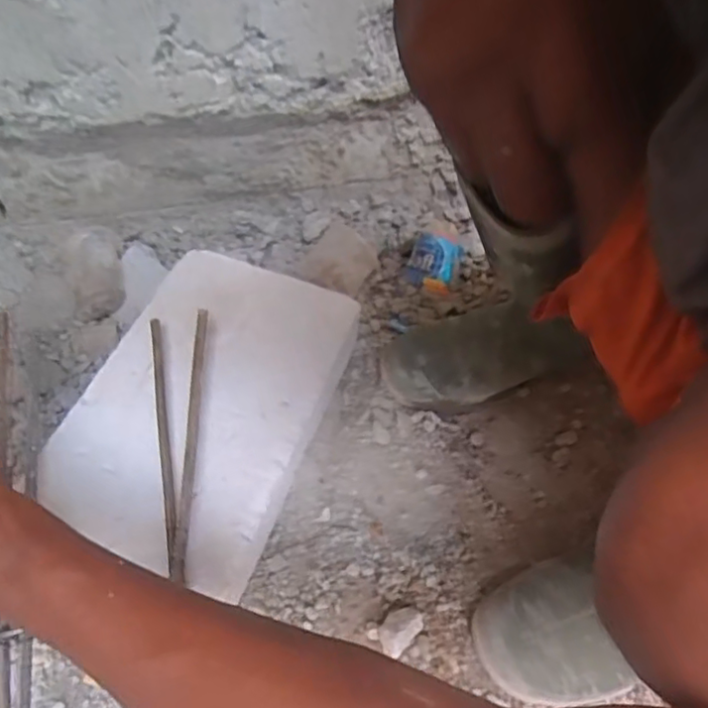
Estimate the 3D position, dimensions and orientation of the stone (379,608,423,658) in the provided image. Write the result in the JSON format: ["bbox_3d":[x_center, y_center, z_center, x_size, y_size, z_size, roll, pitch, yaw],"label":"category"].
[{"bbox_3d":[0.040,0.234,0.531,0.027,0.022,0.038,40,64,19],"label":"stone"}]

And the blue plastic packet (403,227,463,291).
[{"bbox_3d":[0.099,-0.119,0.761,0.057,0.030,0.076,18,59,7],"label":"blue plastic packet"}]

